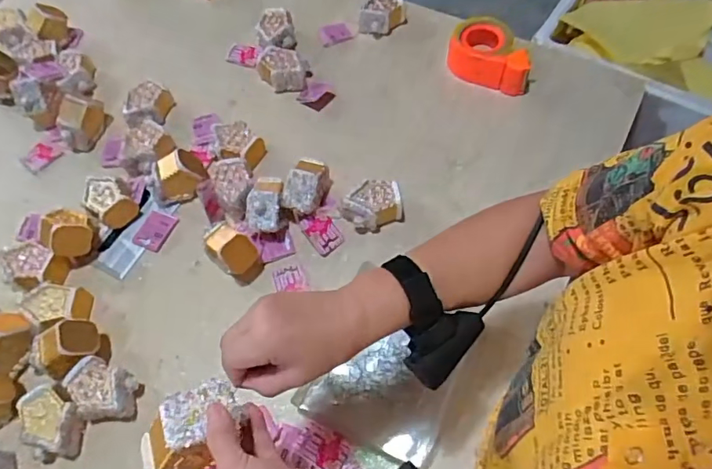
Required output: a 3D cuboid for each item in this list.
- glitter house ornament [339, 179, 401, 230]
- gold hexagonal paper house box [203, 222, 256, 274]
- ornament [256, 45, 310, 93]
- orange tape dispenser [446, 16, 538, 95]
[{"bbox_3d":[0.022,-0.041,0.755,0.083,0.049,0.061,-18,63,-7],"label":"glitter house ornament"},{"bbox_3d":[-0.171,0.023,0.712,0.050,0.064,0.078,-40,68,-17],"label":"gold hexagonal paper house box"},{"bbox_3d":[-0.124,-0.284,0.887,0.090,0.047,0.069,23,66,14],"label":"ornament"},{"bbox_3d":[0.228,-0.303,0.874,0.142,0.061,0.116,15,64,10],"label":"orange tape dispenser"}]

